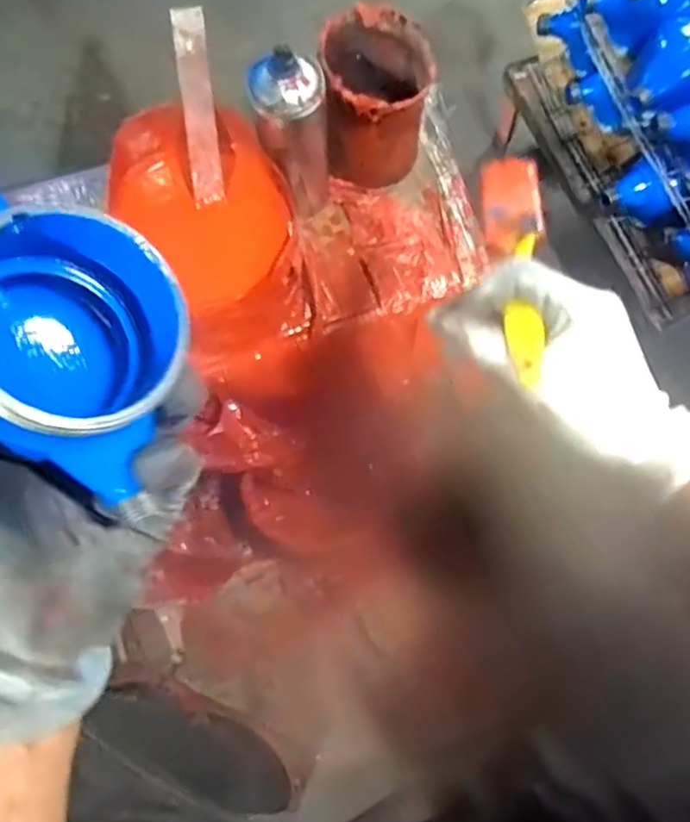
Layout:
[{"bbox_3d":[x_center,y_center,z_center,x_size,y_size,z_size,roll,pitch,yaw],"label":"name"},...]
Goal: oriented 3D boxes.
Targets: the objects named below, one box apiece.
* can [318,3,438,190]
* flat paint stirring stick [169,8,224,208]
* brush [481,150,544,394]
[{"bbox_3d":[0.029,-0.305,0.681,0.104,0.117,0.110,0,70,-2],"label":"can"},{"bbox_3d":[-0.120,-0.248,0.568,0.025,0.007,0.143,-7,113,-7],"label":"flat paint stirring stick"},{"bbox_3d":[0.103,-0.091,0.410,0.033,0.014,0.159,2,63,-1],"label":"brush"}]

